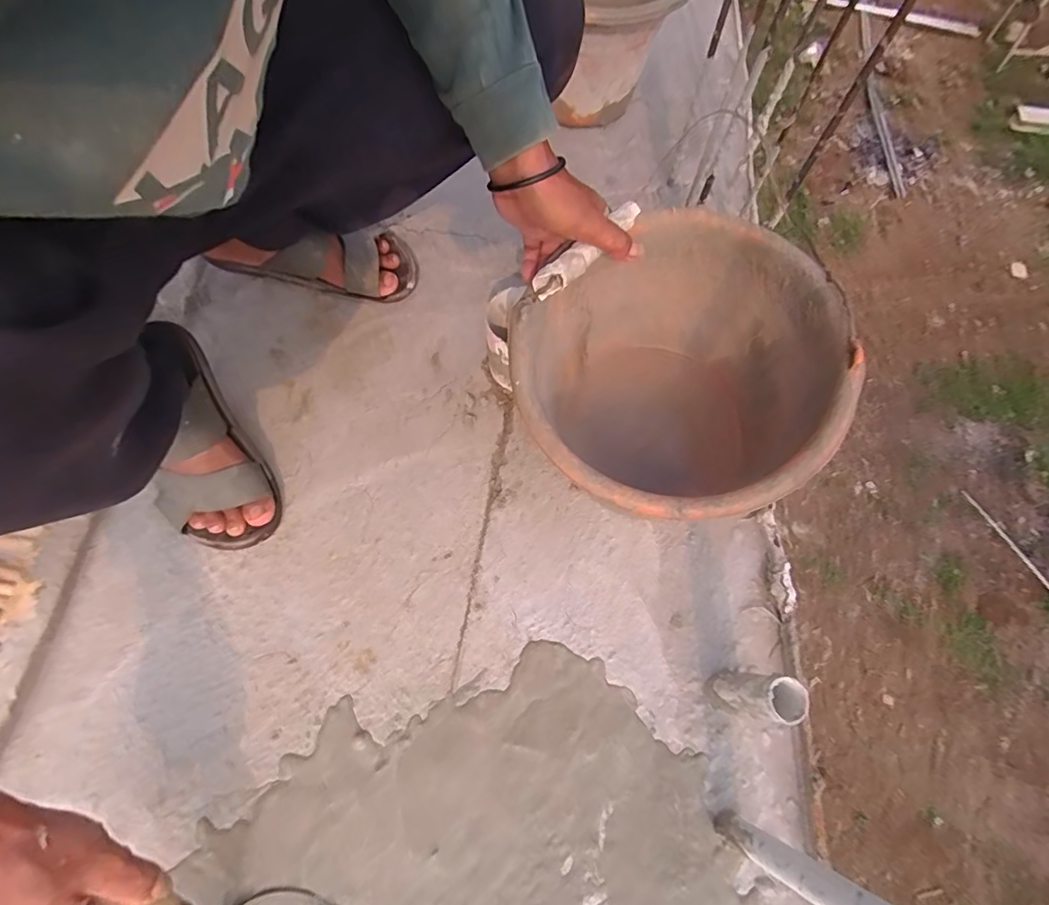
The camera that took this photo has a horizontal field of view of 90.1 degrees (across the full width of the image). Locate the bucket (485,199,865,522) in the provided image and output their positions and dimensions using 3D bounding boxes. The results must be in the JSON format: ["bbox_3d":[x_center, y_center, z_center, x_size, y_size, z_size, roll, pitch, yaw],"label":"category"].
[{"bbox_3d":[0.120,-0.045,0.516,0.263,0.245,0.275,1,66,-2],"label":"bucket"}]

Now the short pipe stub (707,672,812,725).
[{"bbox_3d":[0.190,0.203,0.436,0.037,0.123,0.031,15,67,6],"label":"short pipe stub"}]

